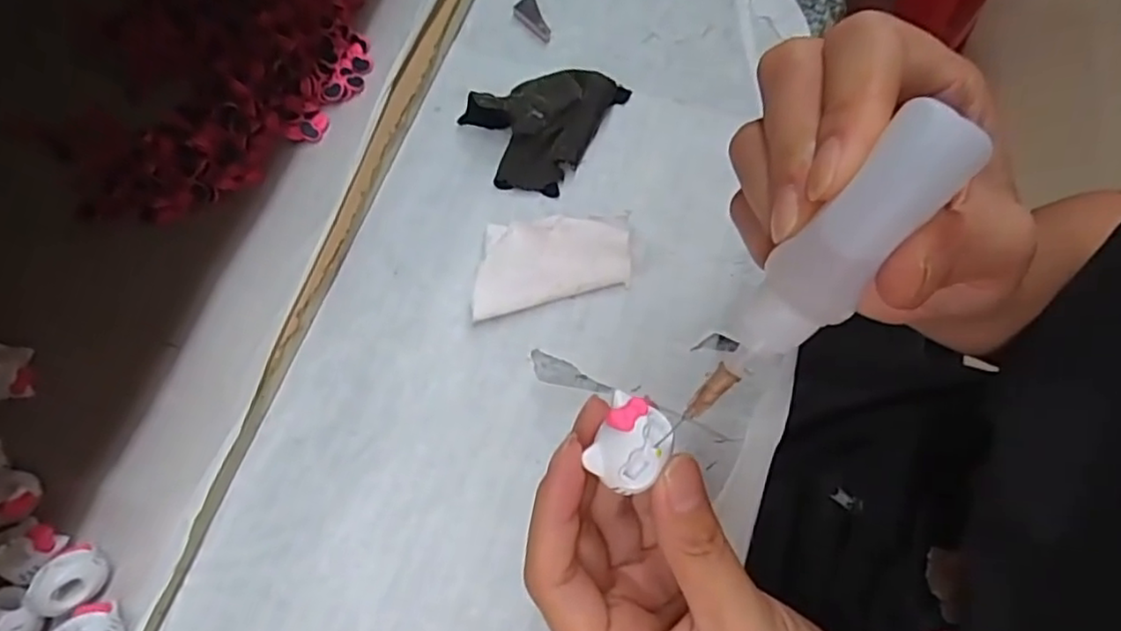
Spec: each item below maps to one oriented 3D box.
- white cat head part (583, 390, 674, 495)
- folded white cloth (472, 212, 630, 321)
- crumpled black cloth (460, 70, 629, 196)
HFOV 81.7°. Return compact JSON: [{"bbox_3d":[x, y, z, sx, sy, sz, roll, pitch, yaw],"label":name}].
[{"bbox_3d":[0.020,0.035,0.179,0.019,0.007,0.024,28,71,15],"label":"white cat head part"},{"bbox_3d":[-0.004,-0.027,0.323,0.077,0.011,0.050,-6,66,1],"label":"folded white cloth"},{"bbox_3d":[-0.004,-0.100,0.350,0.087,0.024,0.061,-11,66,-2],"label":"crumpled black cloth"}]

